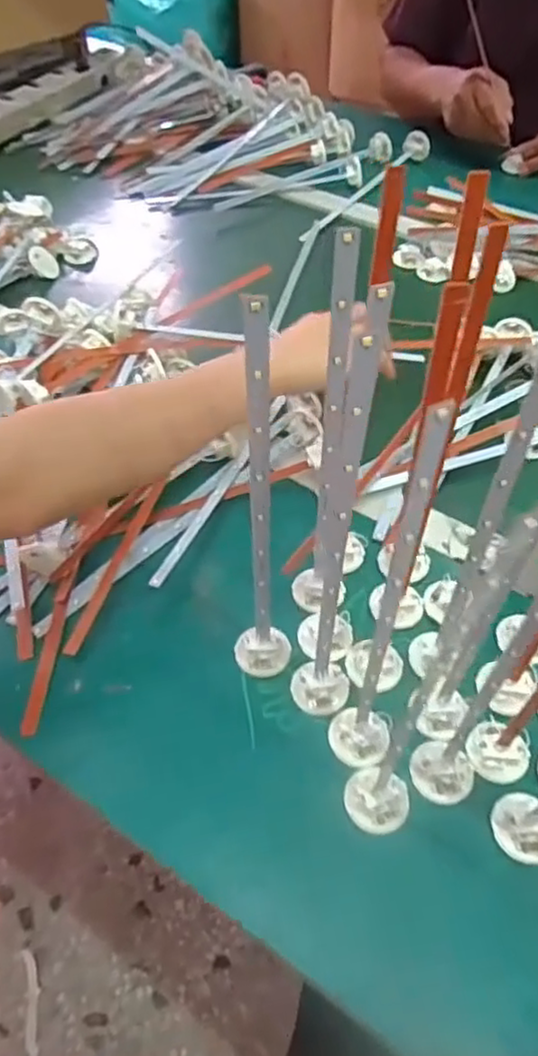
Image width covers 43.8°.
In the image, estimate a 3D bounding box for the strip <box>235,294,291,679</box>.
[{"bbox_3d":[-0.003,0.001,0.365,0.034,0.289,0.040,3,51,1],"label":"strip"}]

